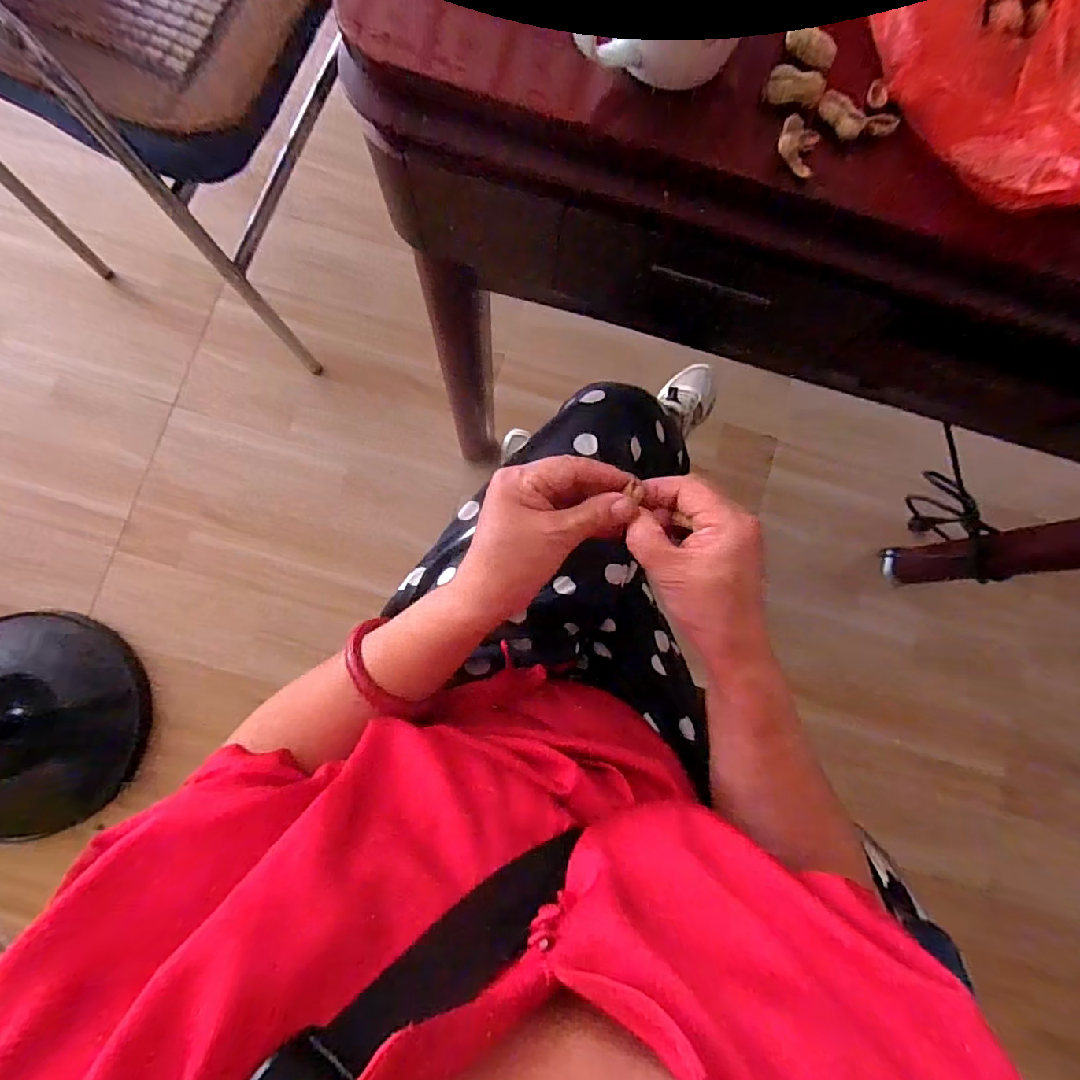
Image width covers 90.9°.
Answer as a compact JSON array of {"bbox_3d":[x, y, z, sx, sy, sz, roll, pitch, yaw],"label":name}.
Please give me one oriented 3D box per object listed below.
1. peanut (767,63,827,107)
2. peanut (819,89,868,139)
[{"bbox_3d":[0.142,-0.250,0.294,0.031,0.010,0.012,10,82,-1],"label":"peanut"},{"bbox_3d":[0.167,-0.235,0.293,0.011,0.008,0.029,-38,86,-7],"label":"peanut"}]

